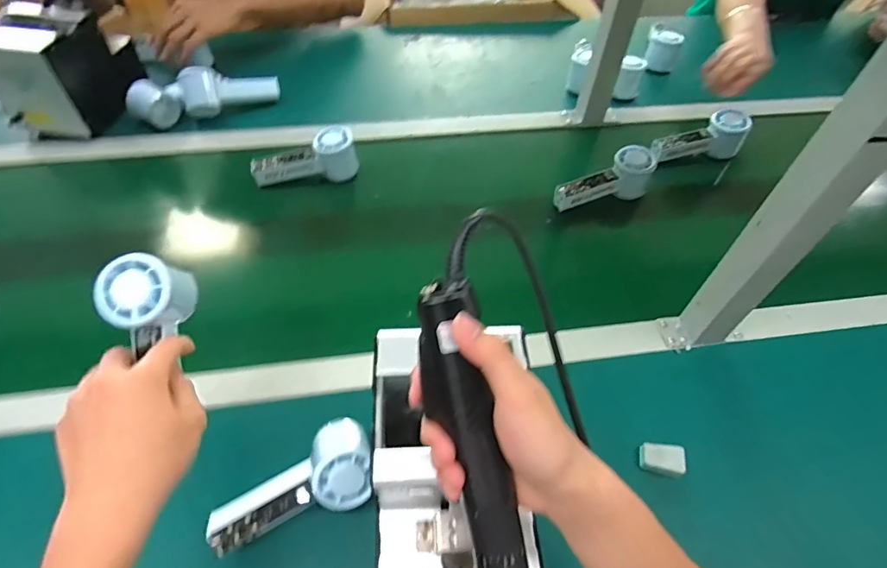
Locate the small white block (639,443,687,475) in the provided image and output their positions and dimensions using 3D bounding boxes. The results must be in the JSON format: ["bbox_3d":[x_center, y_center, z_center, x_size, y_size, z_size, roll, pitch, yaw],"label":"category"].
[{"bbox_3d":[0.218,0.174,0.483,0.040,0.020,0.025,7,52,3],"label":"small white block"}]

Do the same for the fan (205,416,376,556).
[{"bbox_3d":[-0.138,0.170,0.435,0.143,0.049,0.083,-14,54,-13],"label":"fan"}]

